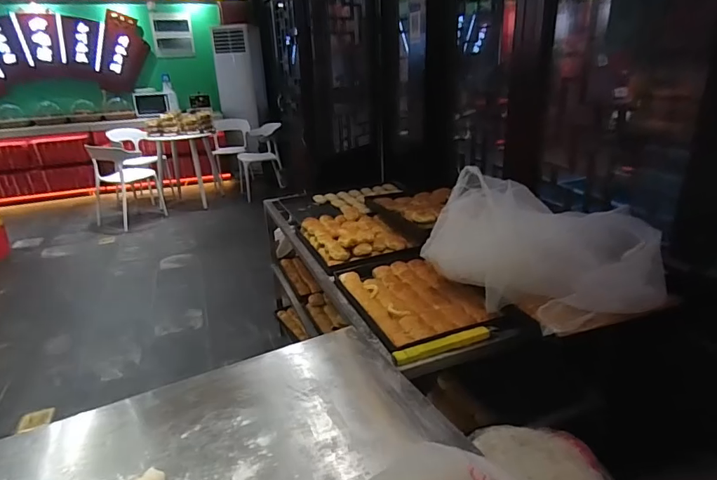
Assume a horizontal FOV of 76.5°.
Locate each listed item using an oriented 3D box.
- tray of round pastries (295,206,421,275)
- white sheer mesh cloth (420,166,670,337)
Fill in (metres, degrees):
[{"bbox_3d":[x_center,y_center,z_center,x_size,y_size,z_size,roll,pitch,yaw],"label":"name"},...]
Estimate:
[{"bbox_3d":[-0.010,-0.026,1.581,0.339,0.058,0.418,-8,22,-17],"label":"tray of round pastries"},{"bbox_3d":[0.406,0.013,1.102,0.247,0.233,0.515,-18,28,-32],"label":"white sheer mesh cloth"}]

